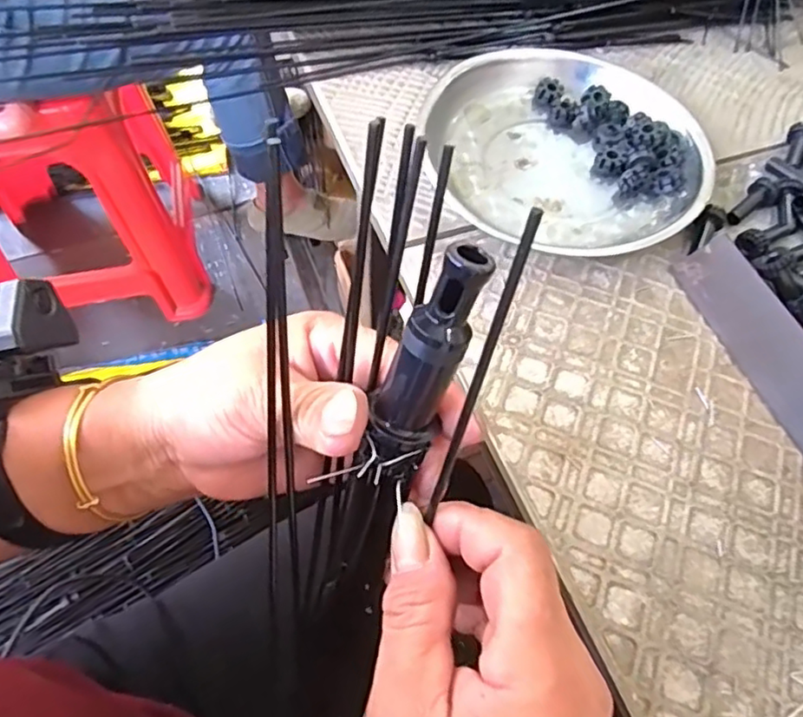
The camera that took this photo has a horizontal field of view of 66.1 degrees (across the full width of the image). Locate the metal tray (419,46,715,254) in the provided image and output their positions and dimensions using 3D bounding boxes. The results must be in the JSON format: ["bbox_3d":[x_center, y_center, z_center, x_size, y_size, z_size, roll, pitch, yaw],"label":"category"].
[{"bbox_3d":[0.113,-0.148,0.414,0.182,0.034,0.166,28,62,13],"label":"metal tray"}]

